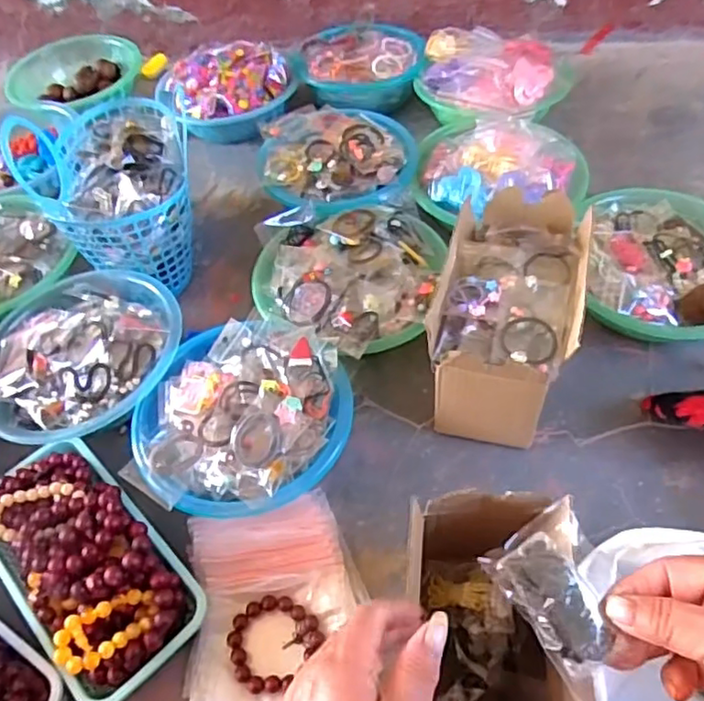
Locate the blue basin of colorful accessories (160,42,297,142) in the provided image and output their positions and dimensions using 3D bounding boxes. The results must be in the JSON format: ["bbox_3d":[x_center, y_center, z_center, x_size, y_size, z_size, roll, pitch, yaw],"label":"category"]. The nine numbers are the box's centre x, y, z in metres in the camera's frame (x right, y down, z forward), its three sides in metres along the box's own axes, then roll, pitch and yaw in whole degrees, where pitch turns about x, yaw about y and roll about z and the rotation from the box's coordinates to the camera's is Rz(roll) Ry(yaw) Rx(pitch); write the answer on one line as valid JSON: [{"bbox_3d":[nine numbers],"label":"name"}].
[{"bbox_3d":[-0.208,-0.432,1.034,0.221,0.088,0.191,-16,53,-6],"label":"blue basin of colorful accessories"}]

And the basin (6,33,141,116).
[{"bbox_3d":[-0.499,-0.503,1.115,0.235,0.068,0.192,-20,54,-9],"label":"basin"}]

